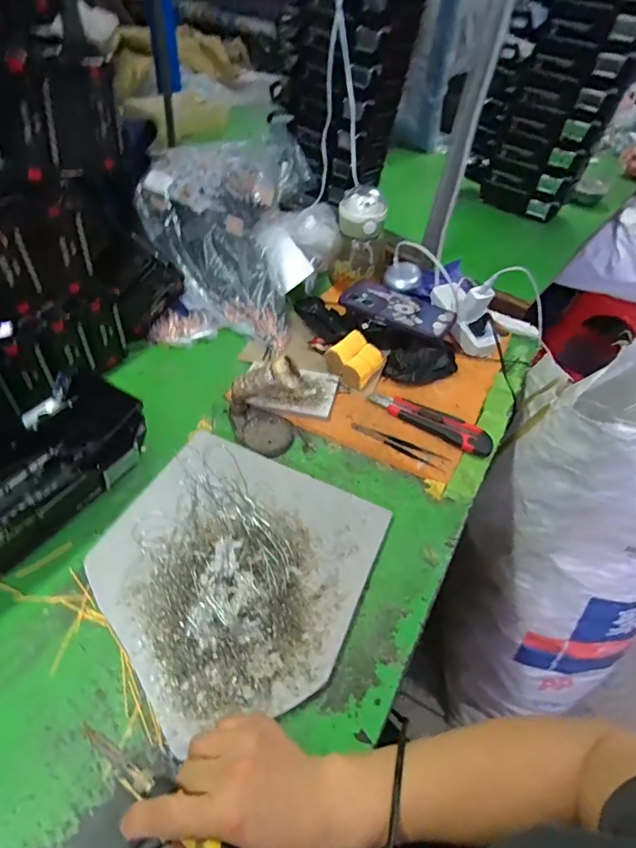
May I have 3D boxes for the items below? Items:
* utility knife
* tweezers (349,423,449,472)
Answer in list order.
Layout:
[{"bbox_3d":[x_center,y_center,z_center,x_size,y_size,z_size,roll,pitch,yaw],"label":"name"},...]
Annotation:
[{"bbox_3d":[0.144,-0.007,0.596,0.167,0.018,0.038,31,52,20],"label":"utility knife"},{"bbox_3d":[0.098,0.027,0.569,0.122,0.006,0.021,24,50,15],"label":"tweezers"}]

